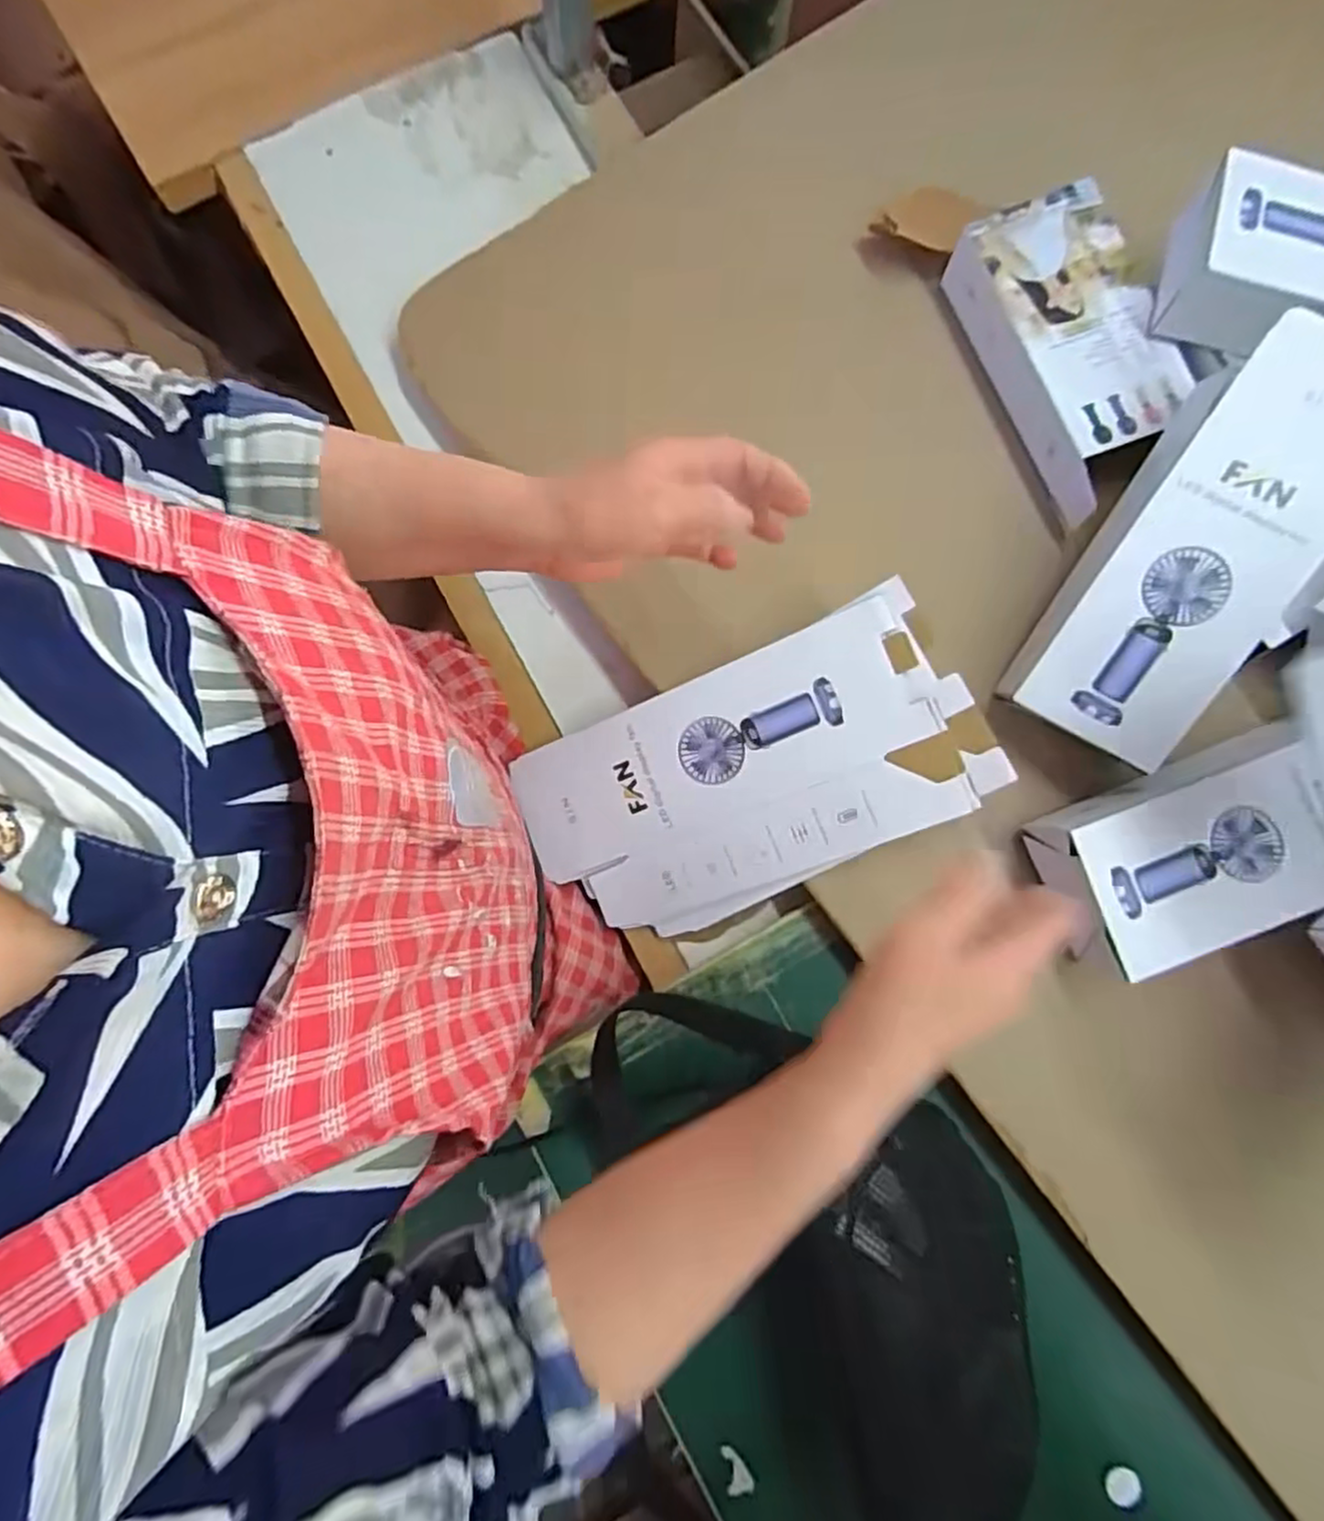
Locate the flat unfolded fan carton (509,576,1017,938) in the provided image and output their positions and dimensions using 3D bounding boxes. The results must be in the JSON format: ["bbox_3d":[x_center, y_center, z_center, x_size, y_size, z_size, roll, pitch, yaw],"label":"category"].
[{"bbox_3d":[0.052,0.015,0.480,0.300,0.006,0.154,-24,88,18],"label":"flat unfolded fan carton"}]

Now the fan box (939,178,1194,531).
[{"bbox_3d":[0.293,-0.288,0.509,0.101,0.057,0.215,-24,81,-5],"label":"fan box"}]

